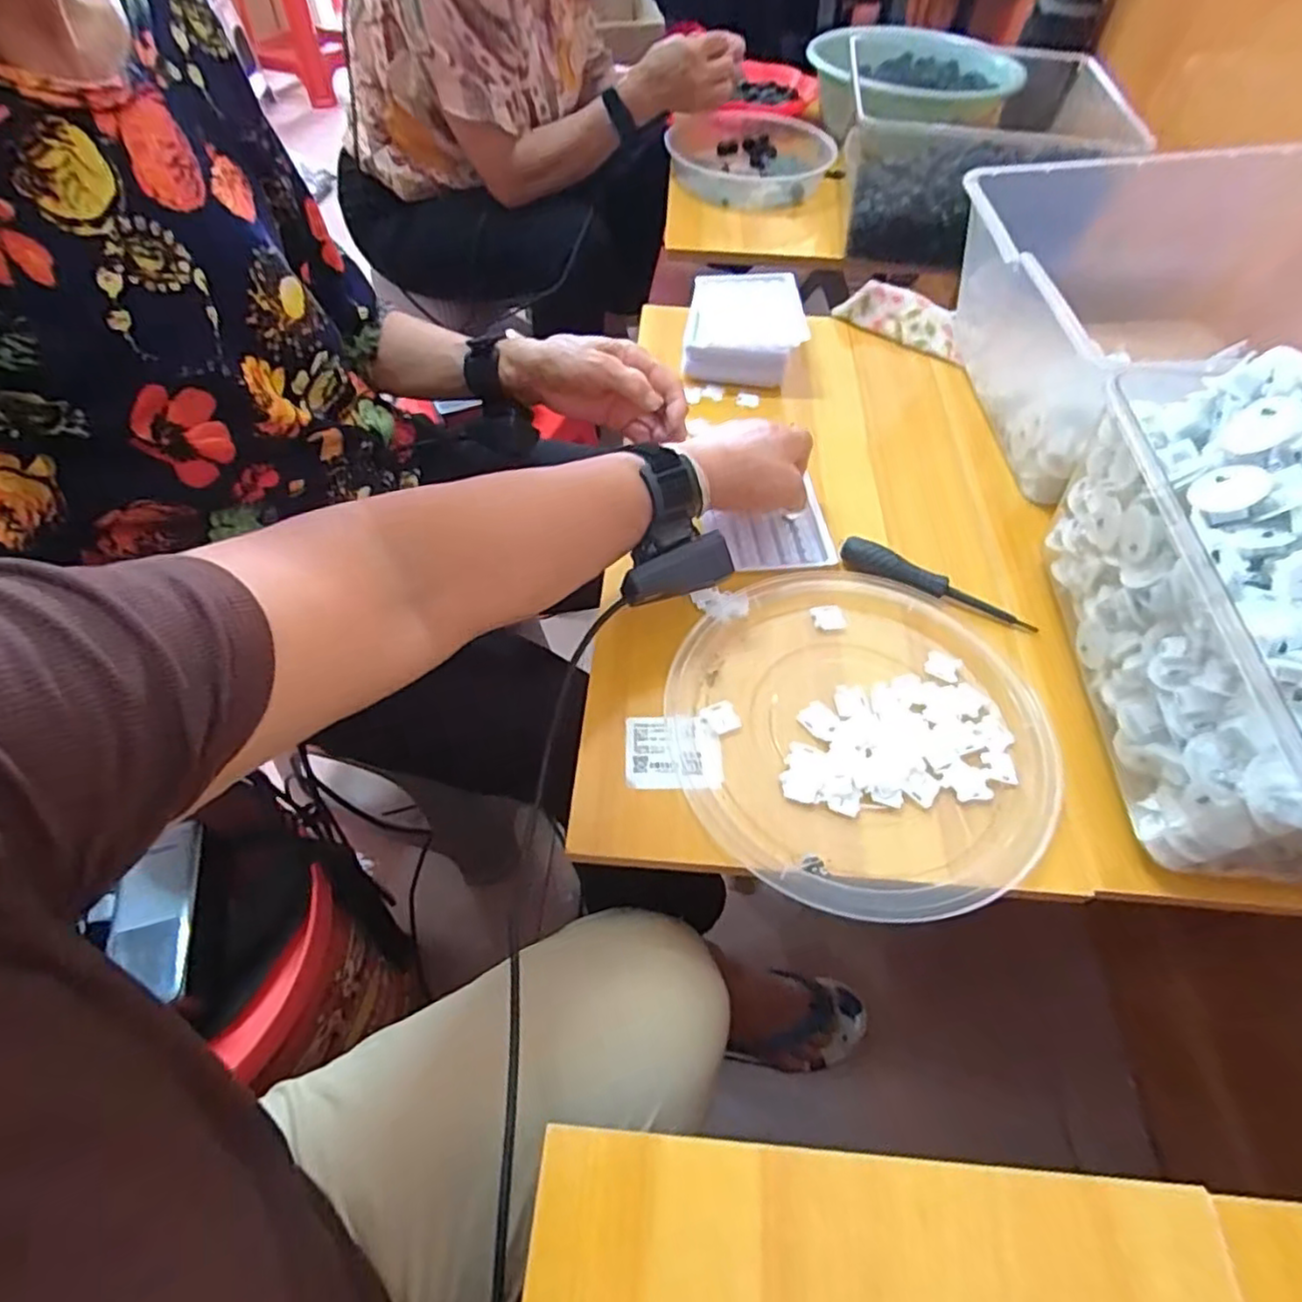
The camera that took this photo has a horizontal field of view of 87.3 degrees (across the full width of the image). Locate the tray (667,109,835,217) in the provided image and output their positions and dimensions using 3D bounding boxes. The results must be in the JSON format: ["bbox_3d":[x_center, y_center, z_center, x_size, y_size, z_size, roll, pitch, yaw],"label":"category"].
[{"bbox_3d":[0.134,-0.665,0.928,0.219,0.051,0.218,0,55,0],"label":"tray"}]

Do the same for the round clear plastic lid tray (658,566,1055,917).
[{"bbox_3d":[0.132,0.044,0.433,0.233,0.015,0.228,-1,56,2],"label":"round clear plastic lid tray"}]

